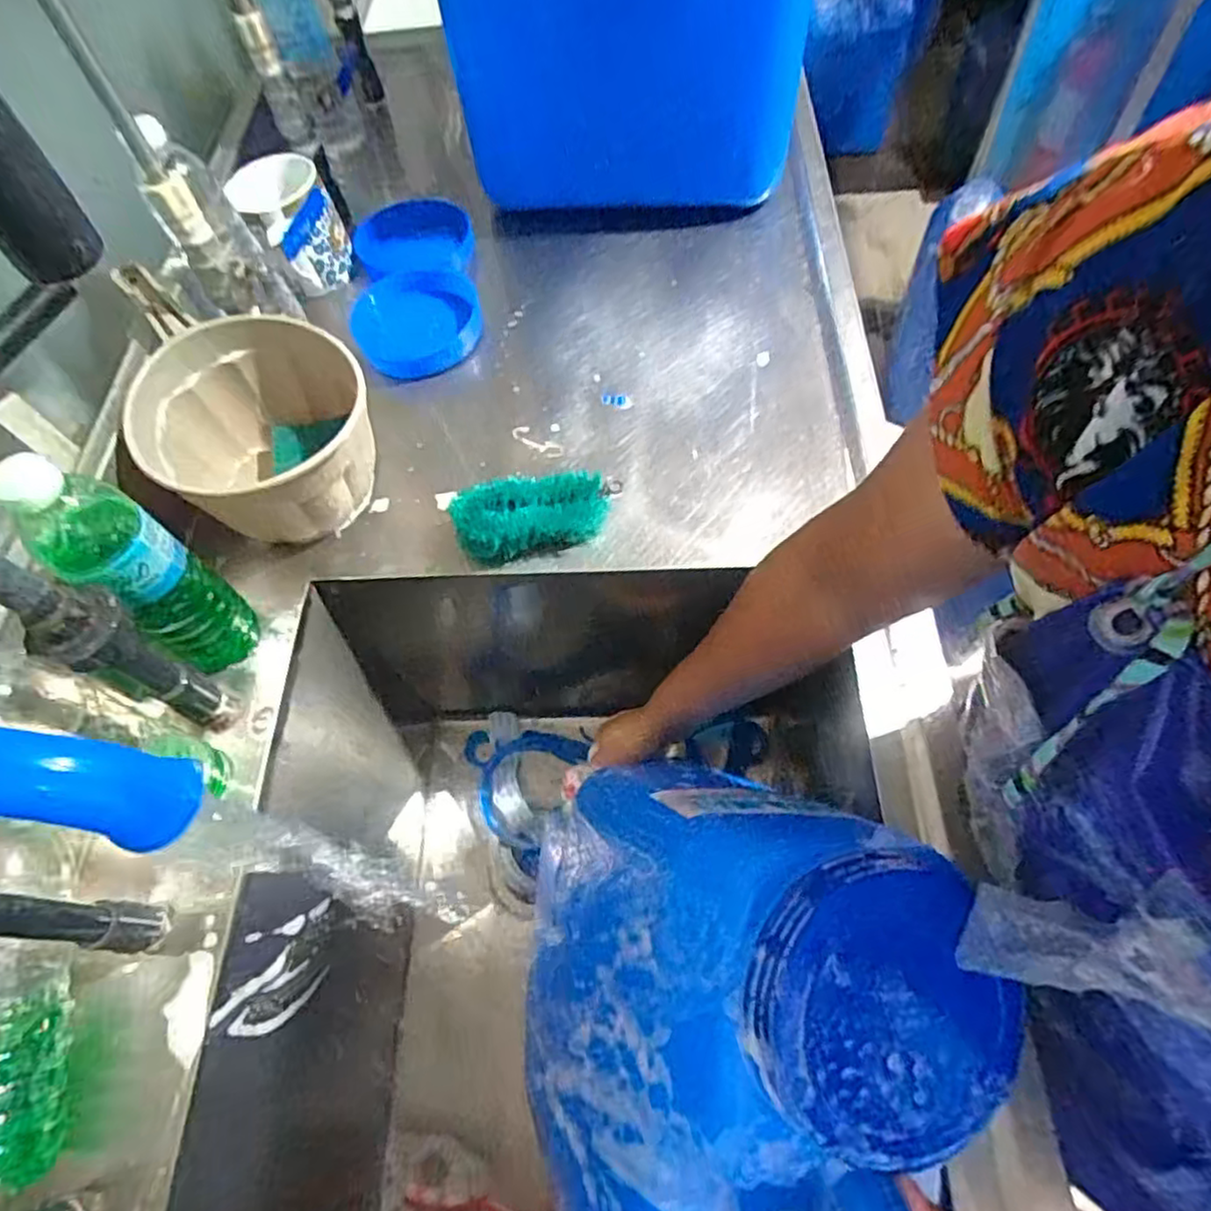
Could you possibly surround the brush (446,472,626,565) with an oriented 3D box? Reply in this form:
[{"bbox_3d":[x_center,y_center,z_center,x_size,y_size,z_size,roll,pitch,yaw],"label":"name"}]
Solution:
[{"bbox_3d":[-0.054,-0.074,0.558,0.134,0.043,0.055,-17,64,-5],"label":"brush"}]

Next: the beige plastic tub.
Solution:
[{"bbox_3d":[-0.270,-0.132,0.562,0.164,0.107,0.176,-17,64,-5],"label":"beige plastic tub"}]

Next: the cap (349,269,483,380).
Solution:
[{"bbox_3d":[-0.184,-0.282,0.678,0.119,0.035,0.123,-3,62,6],"label":"cap"}]

